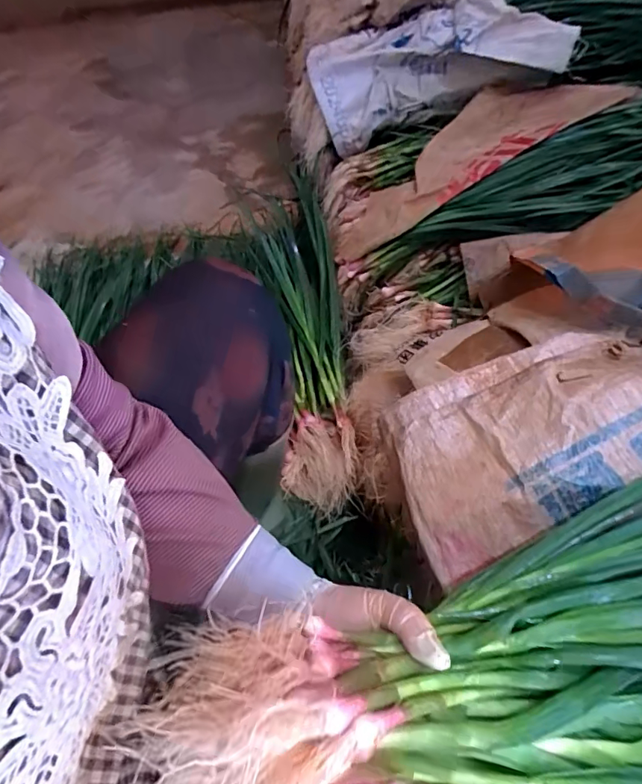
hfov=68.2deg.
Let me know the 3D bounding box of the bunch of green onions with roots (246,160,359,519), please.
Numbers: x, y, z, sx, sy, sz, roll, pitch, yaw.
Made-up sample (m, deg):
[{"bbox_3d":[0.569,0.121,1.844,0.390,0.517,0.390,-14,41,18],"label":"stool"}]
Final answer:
[{"bbox_3d":[-0.040,-0.148,0.799,0.147,0.126,0.690,-10,54,-5],"label":"bunch of green onions with roots"}]

